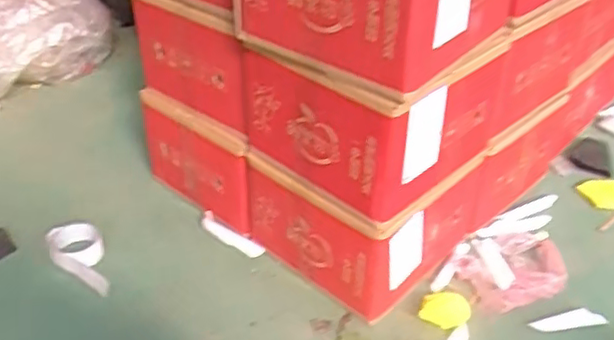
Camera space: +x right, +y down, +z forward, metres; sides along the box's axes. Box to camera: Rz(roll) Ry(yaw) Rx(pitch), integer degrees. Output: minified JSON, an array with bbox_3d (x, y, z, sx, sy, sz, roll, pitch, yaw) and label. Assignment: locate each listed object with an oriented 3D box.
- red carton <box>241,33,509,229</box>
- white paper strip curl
[{"bbox_3d":[0.091,-0.110,1.009,0.297,0.207,0.273,29,44,32],"label":"red carton"},{"bbox_3d":[-0.395,0.157,1.140,0.091,0.050,0.142,-20,42,-27],"label":"white paper strip curl"}]

